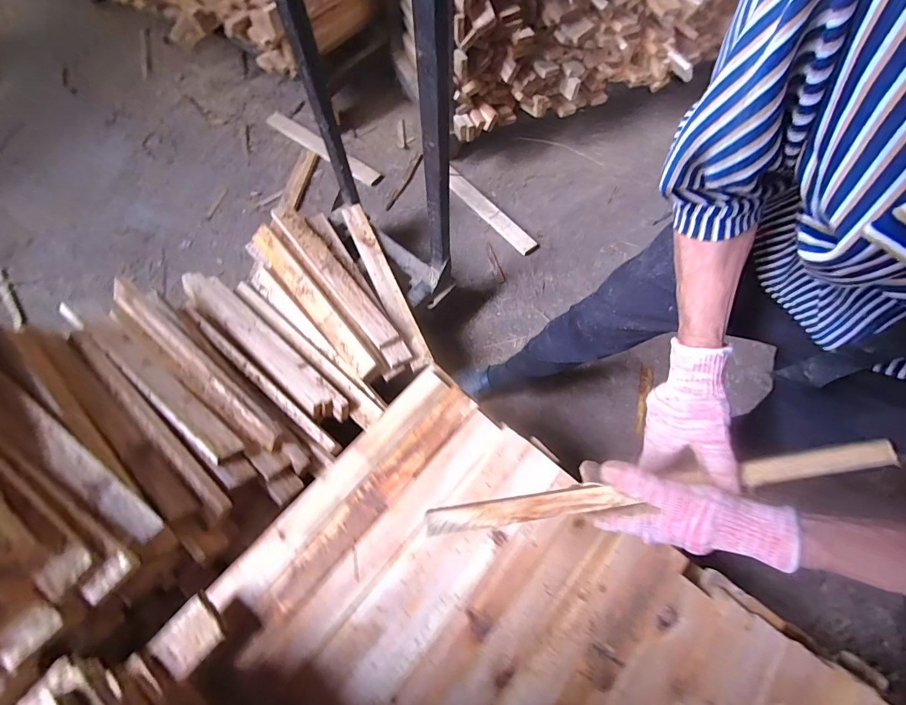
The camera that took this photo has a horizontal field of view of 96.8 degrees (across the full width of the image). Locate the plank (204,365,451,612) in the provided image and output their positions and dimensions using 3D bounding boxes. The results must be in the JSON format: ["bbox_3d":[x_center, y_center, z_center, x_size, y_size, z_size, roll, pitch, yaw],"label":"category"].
[{"bbox_3d":[-0.165,0.185,0.597,0.062,0.015,0.421,38,71,14],"label":"plank"}]

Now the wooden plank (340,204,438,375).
[{"bbox_3d":[-0.166,-0.178,0.983,0.058,0.023,0.489,-23,69,-10],"label":"wooden plank"}]

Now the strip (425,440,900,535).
[{"bbox_3d":[0.211,0.123,0.376,0.469,0.015,0.024,-5,67,-9],"label":"strip"}]

